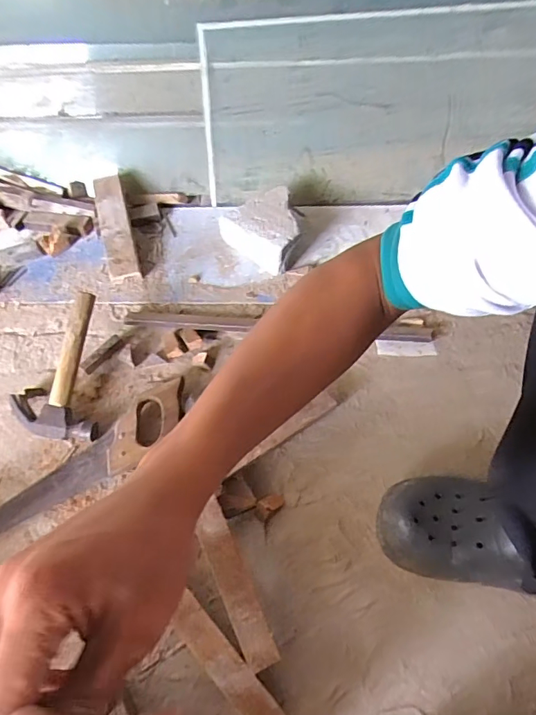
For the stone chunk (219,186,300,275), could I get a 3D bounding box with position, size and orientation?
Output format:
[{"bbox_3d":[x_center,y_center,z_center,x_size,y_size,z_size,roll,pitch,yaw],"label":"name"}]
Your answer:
[{"bbox_3d":[0.002,-0.225,0.810,0.135,0.077,0.116,34,66,21],"label":"stone chunk"}]

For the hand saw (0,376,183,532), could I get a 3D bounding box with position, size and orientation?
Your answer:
[{"bbox_3d":[-0.283,0.176,0.634,0.416,0.032,0.076,-35,63,-16],"label":"hand saw"}]

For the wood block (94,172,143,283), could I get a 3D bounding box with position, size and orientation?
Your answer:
[{"bbox_3d":[-0.272,-0.231,0.828,0.057,0.030,0.194,-15,77,-5],"label":"wood block"}]

